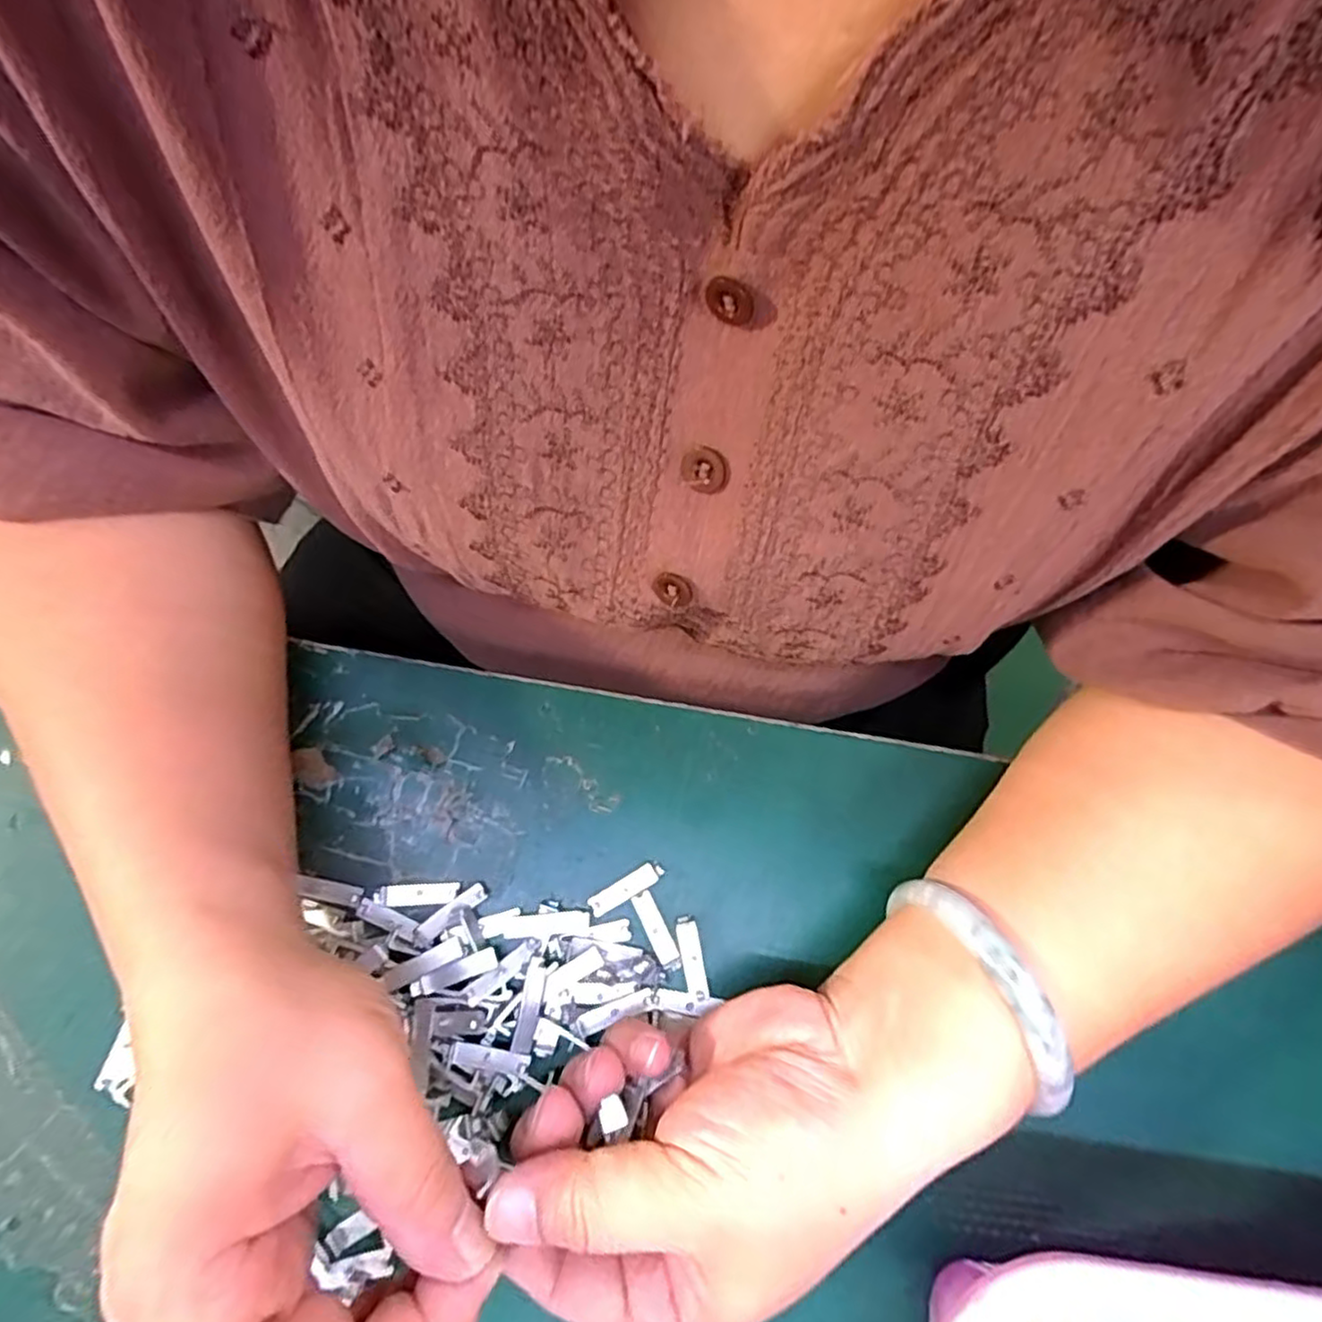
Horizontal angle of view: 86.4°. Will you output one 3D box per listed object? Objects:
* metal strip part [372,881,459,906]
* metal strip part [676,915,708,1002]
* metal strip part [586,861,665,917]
[{"bbox_3d":[-0.088,0.084,0.254,0.030,0.004,0.007,-3,74,-2],"label":"metal strip part"},{"bbox_3d":[0.011,0.105,0.249,0.006,0.004,0.028,-12,74,-4],"label":"metal strip part"},{"bbox_3d":[-0.013,0.082,0.256,0.029,0.004,0.008,-30,76,-9],"label":"metal strip part"}]

